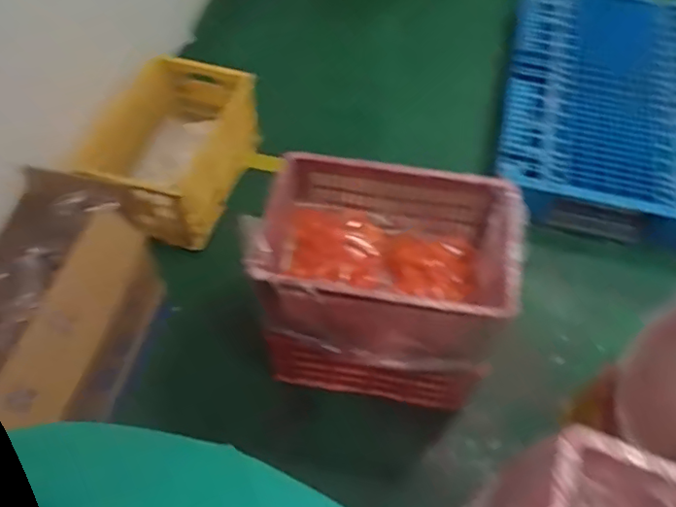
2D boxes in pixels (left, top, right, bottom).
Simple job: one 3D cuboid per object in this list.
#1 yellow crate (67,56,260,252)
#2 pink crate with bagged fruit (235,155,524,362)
[{"bbox_3d":[-0.445,-0.282,1.691,0.299,0.312,0.521,16,58,9],"label":"yellow crate"},{"bbox_3d":[0.079,0.004,1.203,0.527,0.240,0.323,6,57,3],"label":"pink crate with bagged fruit"}]

